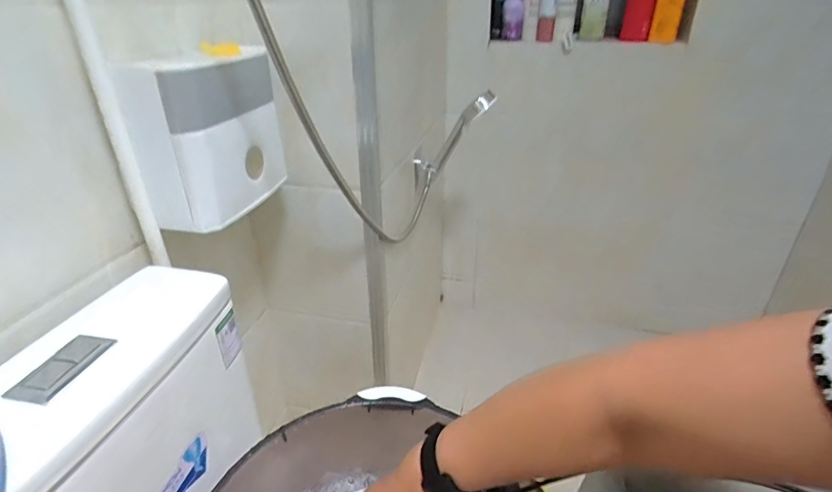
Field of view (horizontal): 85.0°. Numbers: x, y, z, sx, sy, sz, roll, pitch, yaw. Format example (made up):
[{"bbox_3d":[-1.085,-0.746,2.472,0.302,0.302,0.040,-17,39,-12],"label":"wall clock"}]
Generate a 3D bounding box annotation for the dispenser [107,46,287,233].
[{"bbox_3d":[-0.283,-0.162,0.655,0.105,0.204,0.224,4,29,9],"label":"dispenser"}]

